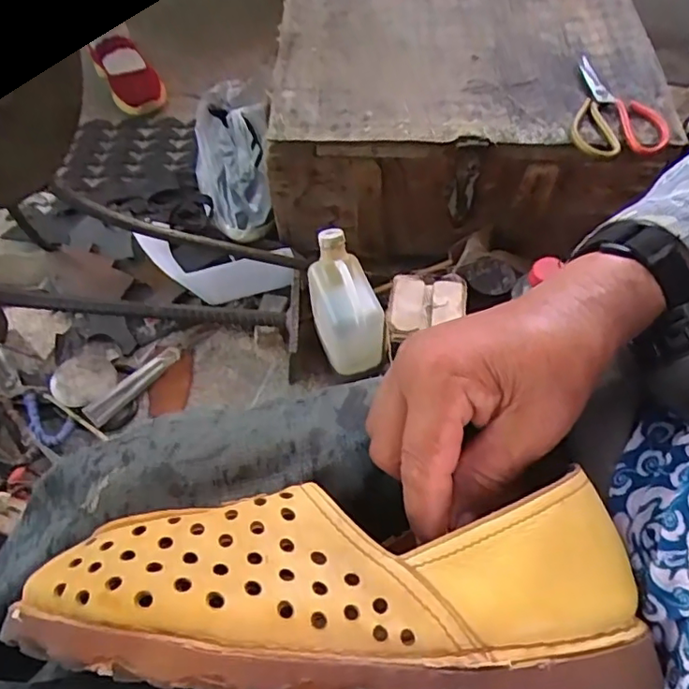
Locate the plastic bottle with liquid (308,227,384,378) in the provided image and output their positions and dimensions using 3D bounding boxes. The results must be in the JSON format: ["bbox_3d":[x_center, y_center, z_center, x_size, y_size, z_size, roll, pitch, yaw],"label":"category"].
[{"bbox_3d":[-0.001,-0.052,0.716,0.074,0.139,0.124,-15,58,-9],"label":"plastic bottle with liquid"}]

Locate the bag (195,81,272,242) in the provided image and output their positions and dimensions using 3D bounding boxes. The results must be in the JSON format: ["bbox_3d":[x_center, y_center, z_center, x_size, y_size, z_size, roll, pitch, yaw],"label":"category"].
[{"bbox_3d":[-0.172,-0.282,0.914,0.120,0.157,0.223,-10,57,-6],"label":"bag"}]

